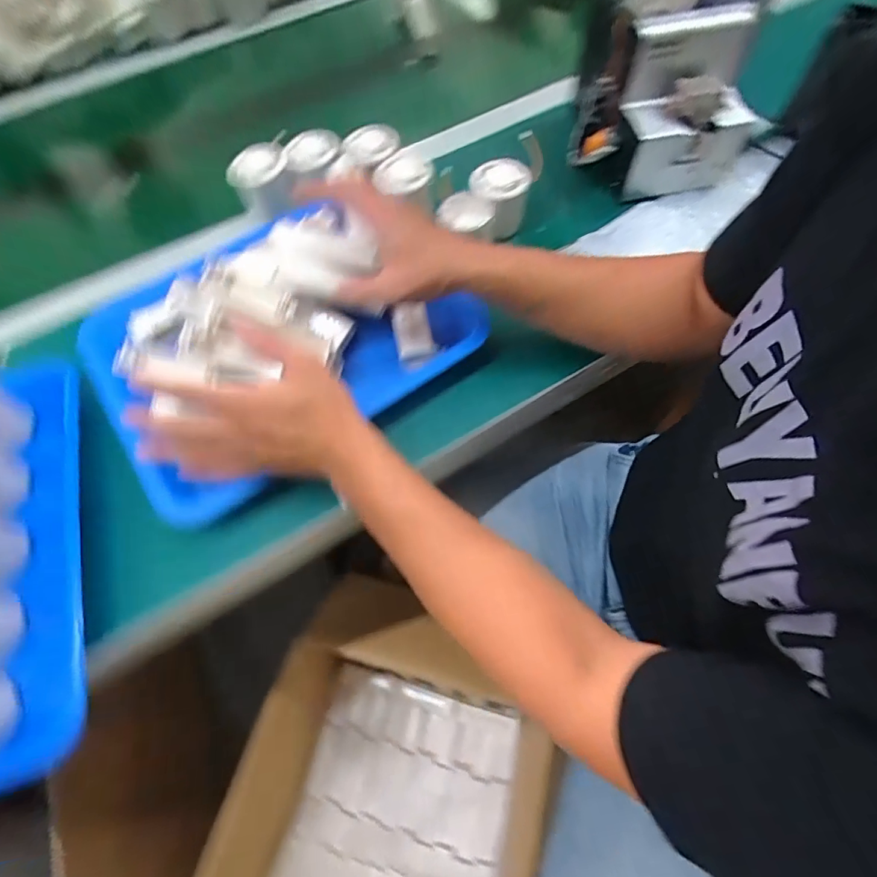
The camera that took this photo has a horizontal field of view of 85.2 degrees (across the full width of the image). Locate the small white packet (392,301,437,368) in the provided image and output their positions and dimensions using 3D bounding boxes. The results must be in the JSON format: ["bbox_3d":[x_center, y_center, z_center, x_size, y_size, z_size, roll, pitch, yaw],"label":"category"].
[{"bbox_3d":[-0.023,-0.095,0.439,0.036,0.054,0.011,-9,19,13],"label":"small white packet"}]

